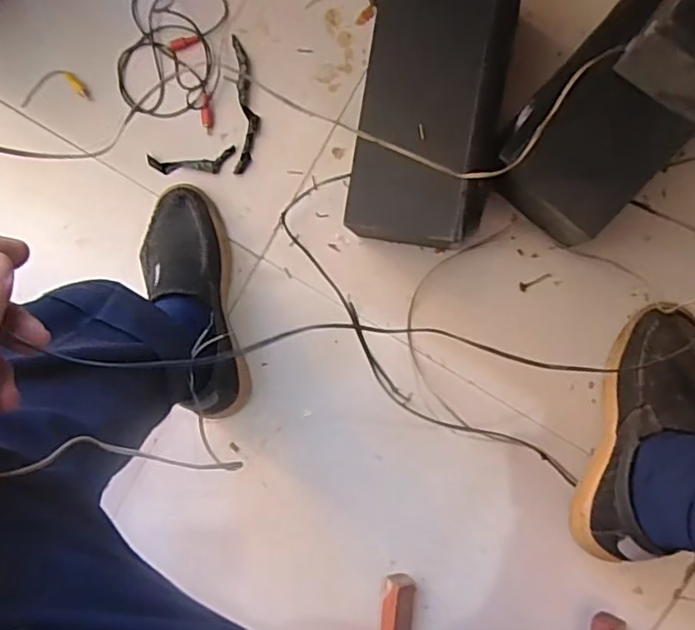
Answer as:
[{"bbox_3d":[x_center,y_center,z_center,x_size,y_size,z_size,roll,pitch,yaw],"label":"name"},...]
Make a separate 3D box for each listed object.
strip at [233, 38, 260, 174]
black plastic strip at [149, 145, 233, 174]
[{"bbox_3d":[-0.118,-0.243,0.675,0.029,0.004,0.153,1,95,8],"label":"strip"},{"bbox_3d":[-0.183,-0.180,0.684,0.104,0.007,0.028,-2,94,8],"label":"black plastic strip"}]

